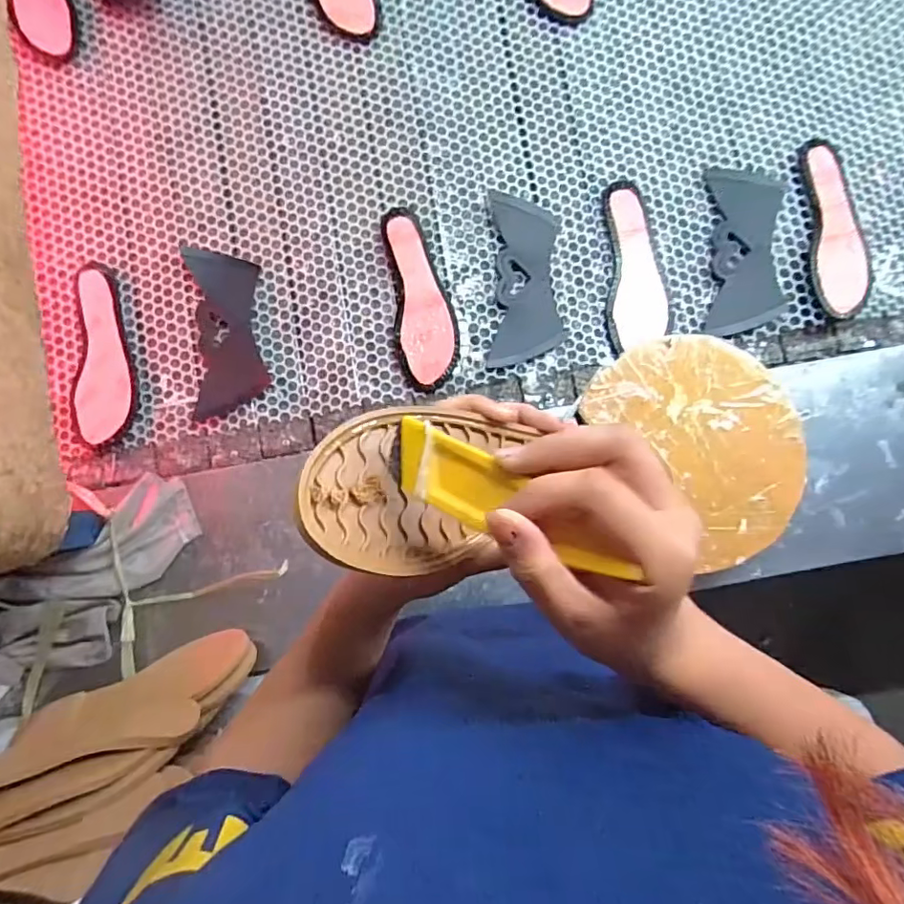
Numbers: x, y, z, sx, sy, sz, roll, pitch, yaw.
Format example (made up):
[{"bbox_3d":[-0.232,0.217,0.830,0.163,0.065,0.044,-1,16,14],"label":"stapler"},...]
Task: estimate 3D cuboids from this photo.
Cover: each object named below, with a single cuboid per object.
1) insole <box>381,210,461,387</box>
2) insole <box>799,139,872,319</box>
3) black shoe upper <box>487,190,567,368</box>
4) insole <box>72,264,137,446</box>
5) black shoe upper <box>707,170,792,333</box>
[{"bbox_3d":[-0.037,-0.194,0.677,0.073,0.015,0.228,-7,87,0],"label":"insole"},{"bbox_3d":[0.483,-0.276,0.676,0.078,0.022,0.236,0,80,-1],"label":"insole"},{"bbox_3d":[0.094,-0.218,0.681,0.090,0.010,0.219,1,87,0],"label":"black shoe upper"},{"bbox_3d":[-0.432,-0.122,0.675,0.074,0.014,0.219,-1,87,0],"label":"insole"},{"bbox_3d":[0.370,-0.252,0.684,0.088,0.010,0.212,2,87,0],"label":"black shoe upper"}]

